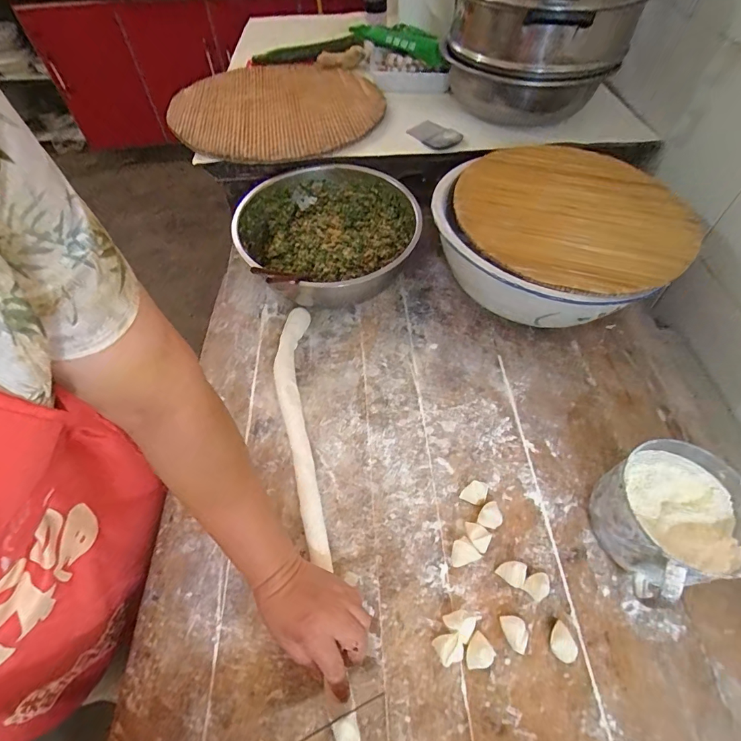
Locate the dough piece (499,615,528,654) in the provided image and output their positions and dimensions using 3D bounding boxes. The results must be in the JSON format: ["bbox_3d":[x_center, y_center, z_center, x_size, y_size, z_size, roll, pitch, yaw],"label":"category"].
[{"bbox_3d":[0.153,0.277,0.434,0.023,0.019,0.034,-10,56,-7],"label":"dough piece"}]

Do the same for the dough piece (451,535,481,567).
[{"bbox_3d":[0.107,0.212,0.481,0.032,0.021,0.027,-19,57,-13],"label":"dough piece"}]

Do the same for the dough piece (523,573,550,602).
[{"bbox_3d":[0.186,0.238,0.458,0.027,0.025,0.022,-39,64,-24],"label":"dough piece"}]

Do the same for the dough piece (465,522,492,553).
[{"bbox_3d":[0.125,0.197,0.488,0.032,0.016,0.028,27,59,17],"label":"dough piece"}]

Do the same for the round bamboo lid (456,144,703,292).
[{"bbox_3d":[0.309,-0.249,0.643,0.324,0.027,0.340,0,55,0],"label":"round bamboo lid"}]

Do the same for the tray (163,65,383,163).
[{"bbox_3d":[-0.192,-0.533,0.849,0.405,0.037,0.382,-1,54,1],"label":"tray"}]

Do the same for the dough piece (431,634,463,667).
[{"bbox_3d":[0.082,0.287,0.425,0.027,0.021,0.026,0,55,0],"label":"dough piece"}]

